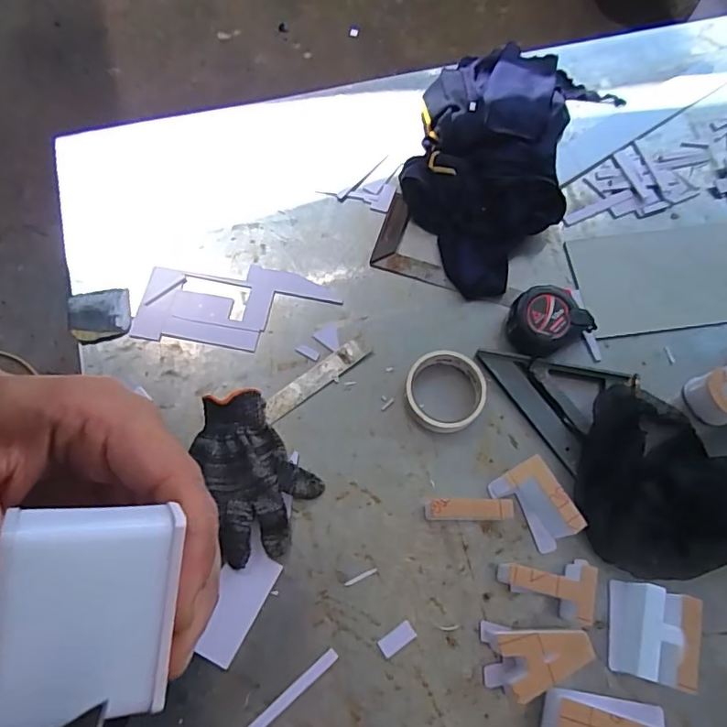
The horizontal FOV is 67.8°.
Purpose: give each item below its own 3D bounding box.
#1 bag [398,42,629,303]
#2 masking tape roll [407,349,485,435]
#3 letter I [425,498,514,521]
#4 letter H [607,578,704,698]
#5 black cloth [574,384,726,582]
[{"bbox_3d":[0.176,-0.290,0.708,0.223,0.069,0.409,23,70,7],"label":"bag"},{"bbox_3d":[0.091,0.032,0.605,0.086,0.027,0.088,1,69,-2],"label":"masking tape roll"},{"bbox_3d":[0.107,0.150,0.553,0.081,0.047,0.018,3,69,-1],"label":"letter I"},{"bbox_3d":[0.278,0.259,0.517,0.066,0.046,0.082,12,69,3],"label":"letter H"},{"bbox_3d":[0.330,0.133,0.567,0.194,0.049,0.183,18,70,5],"label":"black cloth"}]

